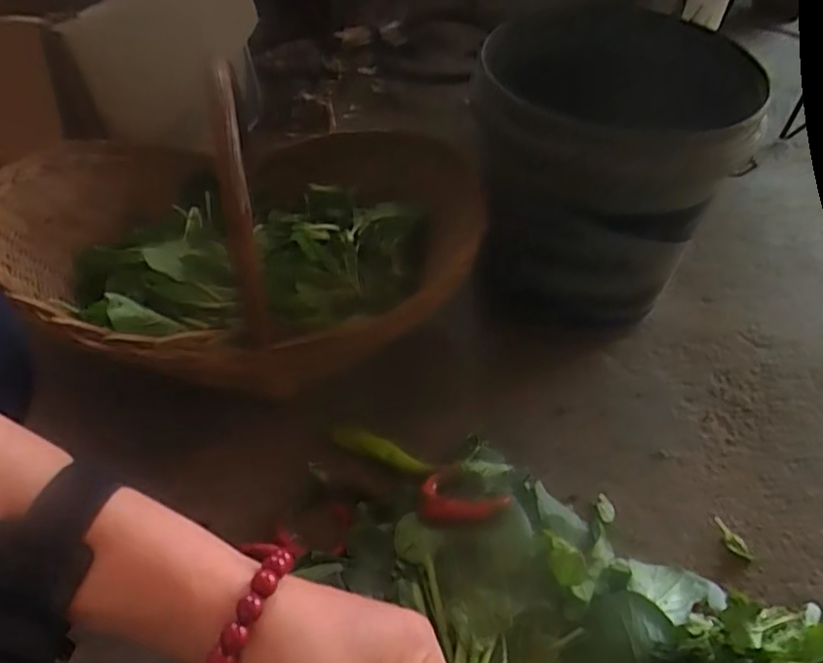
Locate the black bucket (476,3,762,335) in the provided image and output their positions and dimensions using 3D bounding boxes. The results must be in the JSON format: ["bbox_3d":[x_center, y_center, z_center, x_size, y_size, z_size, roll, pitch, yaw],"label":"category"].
[{"bbox_3d":[0.173,-0.160,0.661,0.212,0.261,0.249,2,49,0],"label":"black bucket"}]

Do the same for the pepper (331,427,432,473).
[{"bbox_3d":[-0.030,0.112,0.582,0.097,0.017,0.018,15,50,11],"label":"pepper"}]

